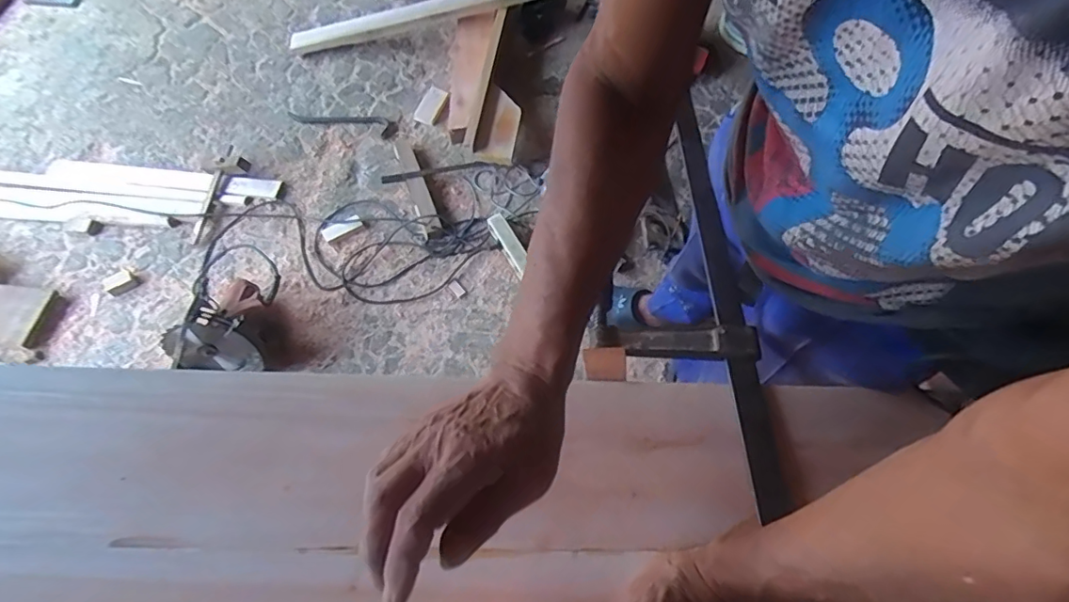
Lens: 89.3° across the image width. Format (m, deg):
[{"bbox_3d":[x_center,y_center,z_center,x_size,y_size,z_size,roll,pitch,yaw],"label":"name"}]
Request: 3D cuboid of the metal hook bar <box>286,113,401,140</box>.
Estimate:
[{"bbox_3d":[-0.557,-0.530,1.582,0.316,0.017,0.082,11,63,3],"label":"metal hook bar"}]

